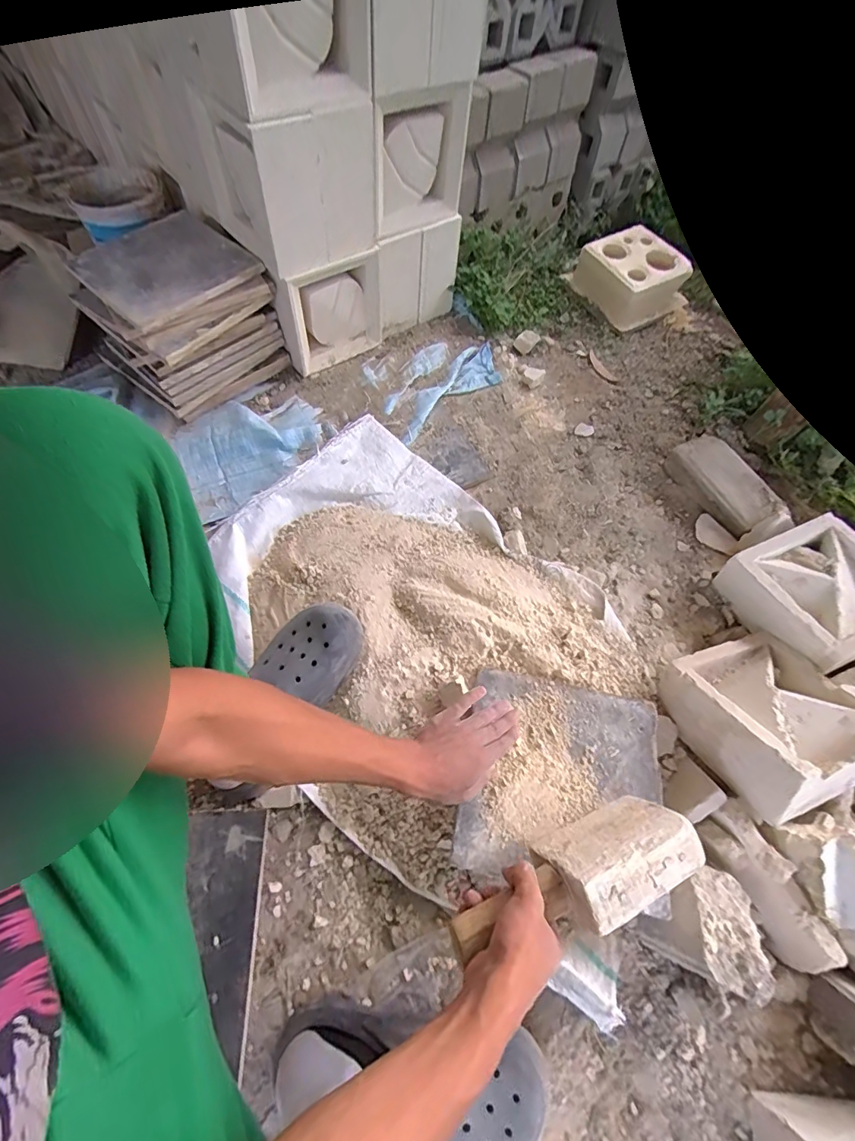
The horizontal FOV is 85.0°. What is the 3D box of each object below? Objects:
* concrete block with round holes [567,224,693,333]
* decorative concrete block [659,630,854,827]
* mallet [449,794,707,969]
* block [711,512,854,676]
[{"bbox_3d":[0.519,-0.751,1.195,0.234,0.112,0.232,-27,66,-17],"label":"concrete block with round holes"},{"bbox_3d":[0.470,0.198,0.641,0.220,0.104,0.207,-13,34,-19],"label":"decorative concrete block"},{"bbox_3d":[0.141,0.300,0.453,0.245,0.085,0.074,-17,64,-14],"label":"mallet"},{"bbox_3d":[0.607,0.033,0.725,0.216,0.093,0.207,-24,64,-14],"label":"block"}]

